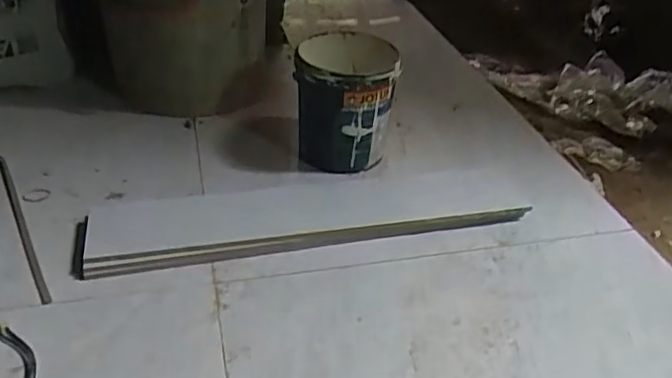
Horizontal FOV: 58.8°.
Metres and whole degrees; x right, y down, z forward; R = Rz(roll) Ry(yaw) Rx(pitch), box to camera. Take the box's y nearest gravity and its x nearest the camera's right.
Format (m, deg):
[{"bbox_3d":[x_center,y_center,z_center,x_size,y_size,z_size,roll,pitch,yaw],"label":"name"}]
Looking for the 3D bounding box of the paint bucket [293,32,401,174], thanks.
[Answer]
[{"bbox_3d":[0.010,-0.137,0.955,0.151,0.179,0.160,4,36,-3],"label":"paint bucket"}]

